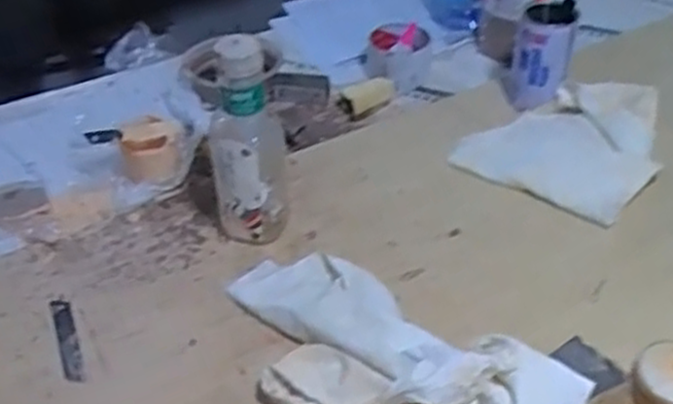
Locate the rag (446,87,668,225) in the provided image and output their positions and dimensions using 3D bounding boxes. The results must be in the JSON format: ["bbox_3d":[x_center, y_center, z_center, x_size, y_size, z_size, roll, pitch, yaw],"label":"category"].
[{"bbox_3d":[0.253,-0.073,0.842,0.197,0.042,0.193,25,47,28],"label":"rag"}]

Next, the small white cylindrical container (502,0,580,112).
[{"bbox_3d":[0.234,-0.168,0.890,0.068,0.117,0.066,9,42,12],"label":"small white cylindrical container"}]

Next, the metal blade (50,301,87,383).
[{"bbox_3d":[-0.232,0.117,0.664,0.017,0.004,0.095,-17,43,-17],"label":"metal blade"}]

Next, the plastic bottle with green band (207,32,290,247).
[{"bbox_3d":[-0.083,-0.057,0.708,0.069,0.203,0.075,-7,41,-6],"label":"plastic bottle with green band"}]

